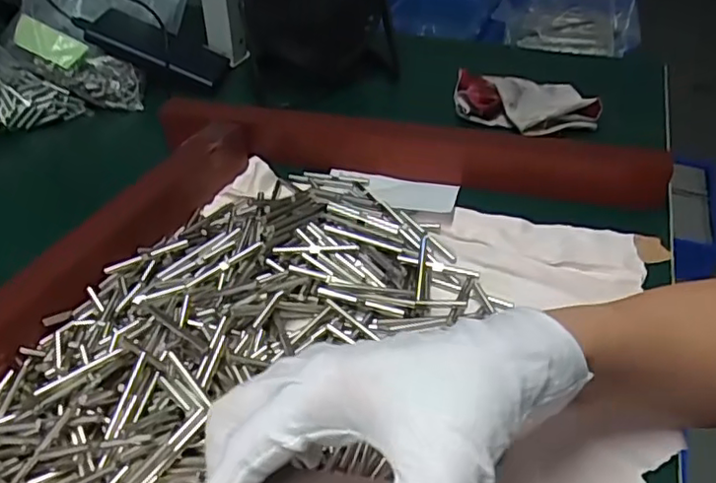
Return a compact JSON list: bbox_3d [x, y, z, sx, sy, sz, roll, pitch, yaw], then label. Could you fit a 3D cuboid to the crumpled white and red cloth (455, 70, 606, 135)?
[{"bbox_3d":[0.153,-0.129,0.564,0.129,0.034,0.084,-3,39,-4],"label":"crumpled white and red cloth"}]

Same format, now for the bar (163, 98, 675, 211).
[{"bbox_3d":[0.034,-0.074,0.492,0.399,0.039,0.039,8,40,9],"label":"bar"}]

